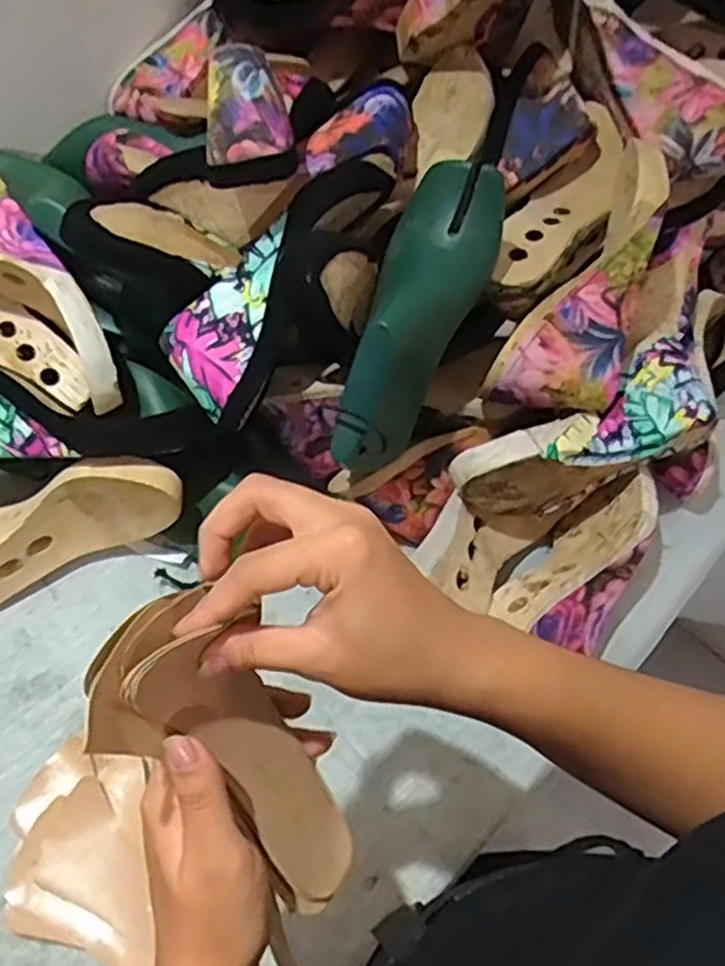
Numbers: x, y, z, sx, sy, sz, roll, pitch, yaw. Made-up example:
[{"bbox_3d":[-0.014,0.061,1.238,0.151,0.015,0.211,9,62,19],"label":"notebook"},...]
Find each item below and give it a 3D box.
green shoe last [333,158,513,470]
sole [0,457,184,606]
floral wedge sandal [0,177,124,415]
[{"bbox_3d":[0.033,-0.119,0.527,0.073,0.082,0.220,22,85,9],"label":"green shoe last"},{"bbox_3d":[-0.243,0.035,0.569,0.226,0.082,0.074,-25,61,1],"label":"sole"},{"bbox_3d":[-0.282,-0.144,0.588,0.093,0.099,0.240,-32,65,-22],"label":"floral wedge sandal"}]

